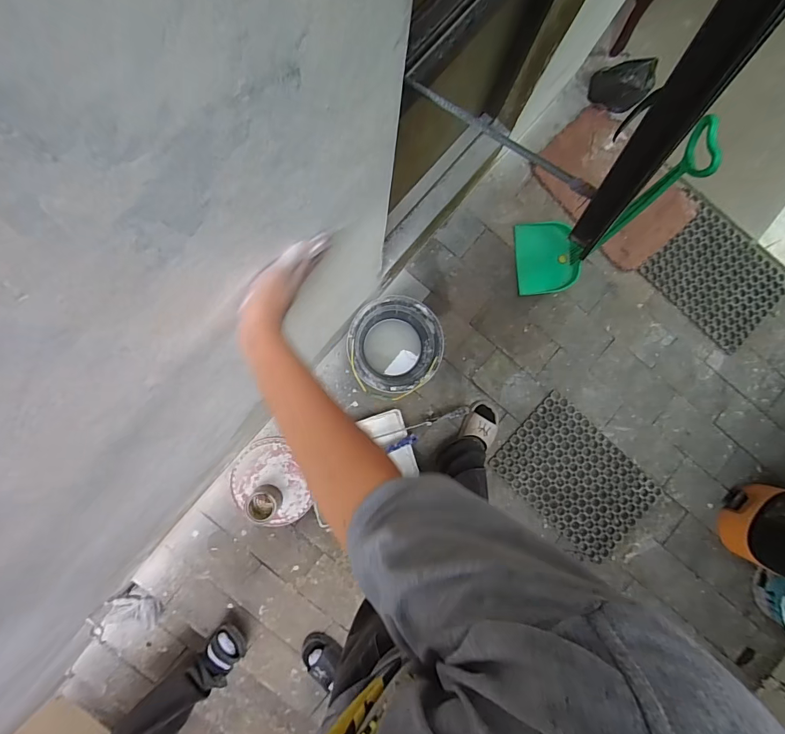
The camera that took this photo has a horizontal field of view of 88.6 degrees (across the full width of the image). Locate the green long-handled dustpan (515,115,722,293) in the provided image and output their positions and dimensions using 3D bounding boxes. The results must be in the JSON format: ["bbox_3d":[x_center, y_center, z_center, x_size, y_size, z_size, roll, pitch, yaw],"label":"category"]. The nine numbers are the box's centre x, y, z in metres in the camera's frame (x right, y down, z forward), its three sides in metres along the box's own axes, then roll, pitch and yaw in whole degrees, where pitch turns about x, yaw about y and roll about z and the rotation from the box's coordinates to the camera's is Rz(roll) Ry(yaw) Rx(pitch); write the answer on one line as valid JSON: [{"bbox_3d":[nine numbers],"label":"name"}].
[{"bbox_3d":[0.551,-0.400,1.076,0.210,0.690,0.243,-6,87,-3],"label":"green long-handled dustpan"}]

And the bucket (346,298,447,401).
[{"bbox_3d":[0.008,-0.058,1.284,0.271,0.199,0.291,-7,87,-3],"label":"bucket"}]

